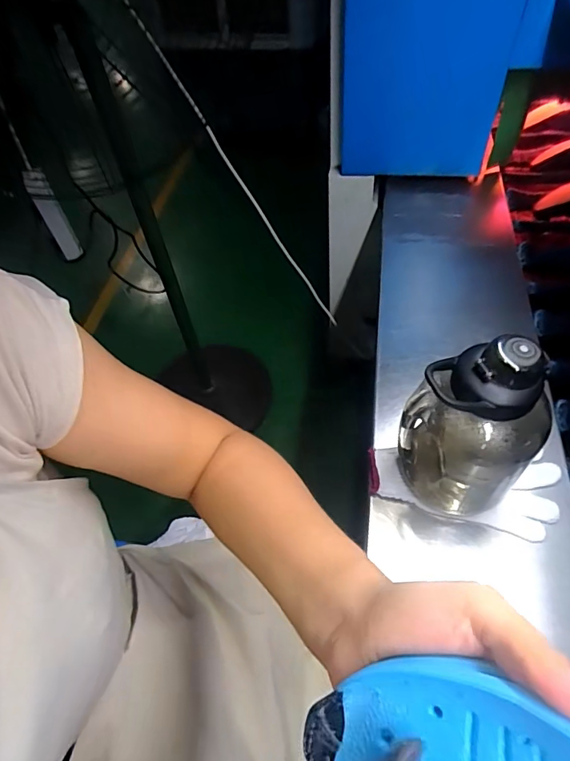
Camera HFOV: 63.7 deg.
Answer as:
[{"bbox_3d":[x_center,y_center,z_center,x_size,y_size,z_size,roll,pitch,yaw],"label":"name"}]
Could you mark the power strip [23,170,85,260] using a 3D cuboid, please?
[{"bbox_3d":[-0.406,-0.288,0.805,0.037,0.164,0.023,-28,55,-16],"label":"power strip"}]

